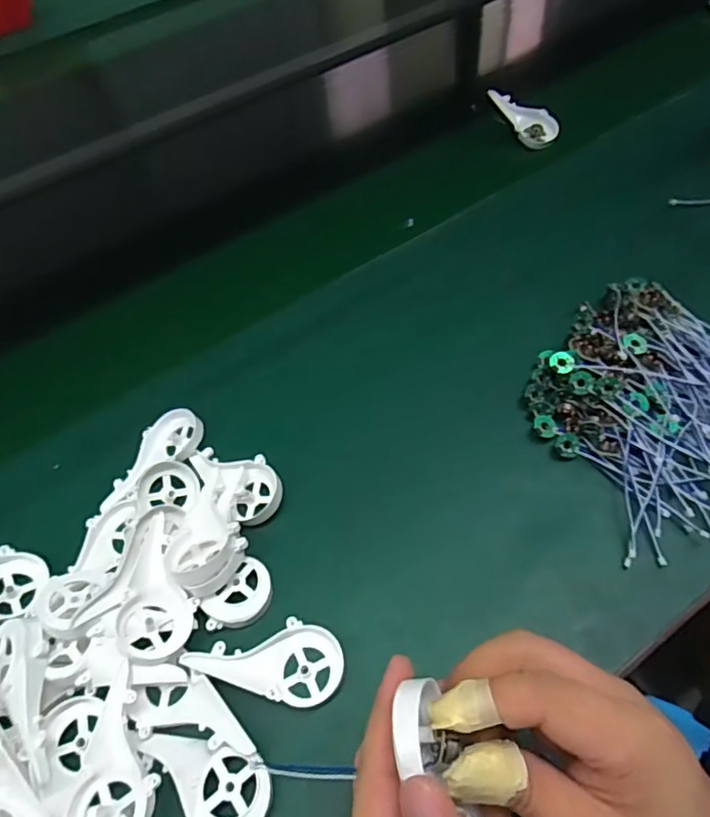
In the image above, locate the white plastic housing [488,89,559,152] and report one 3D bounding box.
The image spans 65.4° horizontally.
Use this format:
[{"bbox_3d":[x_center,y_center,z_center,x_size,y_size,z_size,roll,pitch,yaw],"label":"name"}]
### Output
[{"bbox_3d":[0.204,-0.351,0.665,0.092,0.024,0.042,44,69,9],"label":"white plastic housing"}]

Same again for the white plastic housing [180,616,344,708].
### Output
[{"bbox_3d":[-0.053,0.149,0.339,0.091,0.009,0.045,14,60,10],"label":"white plastic housing"}]

